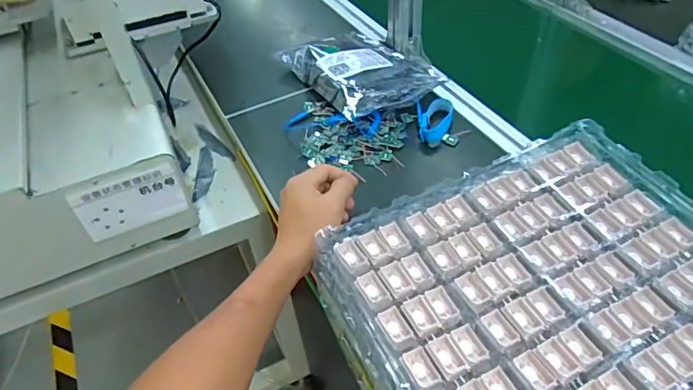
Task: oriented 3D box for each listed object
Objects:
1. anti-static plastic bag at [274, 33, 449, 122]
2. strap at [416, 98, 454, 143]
[{"bbox_3d":[0.026,-0.210,0.786,0.194,0.039,0.258,-26,49,-19],"label":"anti-static plastic bag"},{"bbox_3d":[0.124,-0.104,0.688,0.050,0.020,0.076,-1,45,3],"label":"strap"}]

